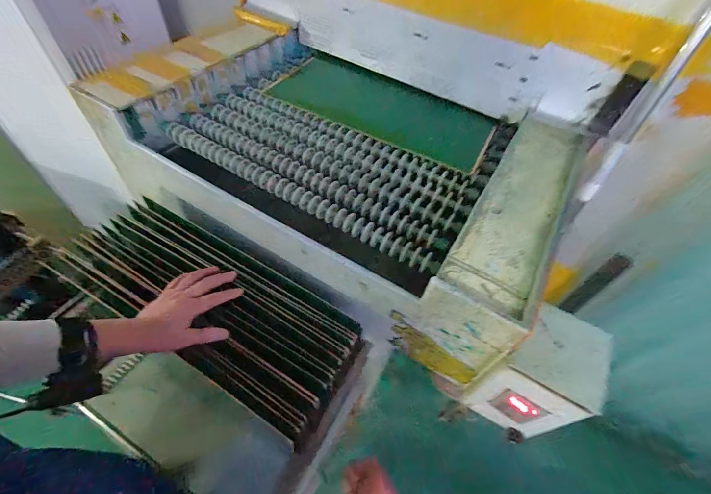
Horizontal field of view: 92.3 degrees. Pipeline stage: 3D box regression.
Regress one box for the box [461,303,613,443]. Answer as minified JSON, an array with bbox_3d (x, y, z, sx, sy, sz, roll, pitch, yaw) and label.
[{"bbox_3d":[0.290,0.207,0.562,0.125,0.203,0.143,34,57,19],"label":"box"}]

